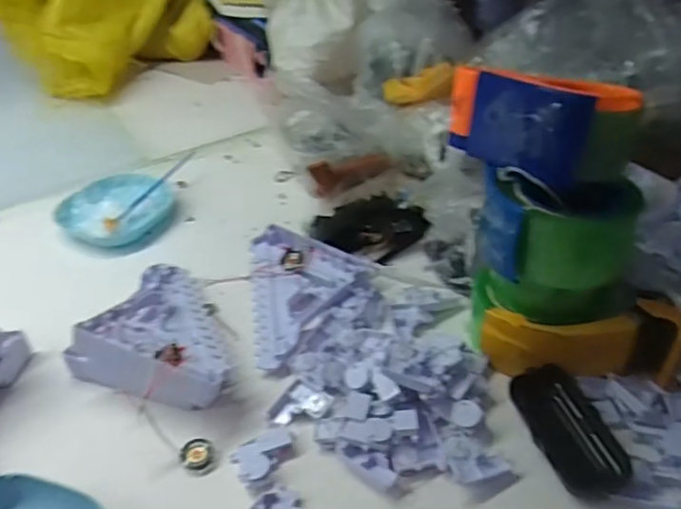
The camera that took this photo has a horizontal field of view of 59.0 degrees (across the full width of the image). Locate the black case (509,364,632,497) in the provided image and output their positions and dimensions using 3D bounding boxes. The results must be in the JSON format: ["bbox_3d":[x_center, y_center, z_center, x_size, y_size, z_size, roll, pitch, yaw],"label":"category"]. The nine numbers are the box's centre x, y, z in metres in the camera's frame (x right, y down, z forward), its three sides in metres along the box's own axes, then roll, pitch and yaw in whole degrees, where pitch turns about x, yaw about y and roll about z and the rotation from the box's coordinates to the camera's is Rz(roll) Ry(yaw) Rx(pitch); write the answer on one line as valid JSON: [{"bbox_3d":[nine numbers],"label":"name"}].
[{"bbox_3d":[0.179,0.137,0.477,0.052,0.018,0.106,-9,39,-8],"label":"black case"}]

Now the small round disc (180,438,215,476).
[{"bbox_3d":[-0.115,0.162,0.484,0.026,0.007,0.028,-2,39,1],"label":"small round disc"}]

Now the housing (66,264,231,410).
[{"bbox_3d":[-0.179,0.072,0.544,0.128,0.061,0.203,-19,42,-19],"label":"housing"}]

